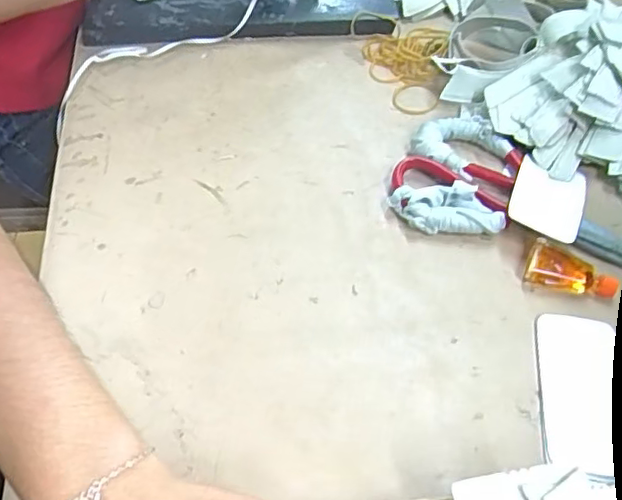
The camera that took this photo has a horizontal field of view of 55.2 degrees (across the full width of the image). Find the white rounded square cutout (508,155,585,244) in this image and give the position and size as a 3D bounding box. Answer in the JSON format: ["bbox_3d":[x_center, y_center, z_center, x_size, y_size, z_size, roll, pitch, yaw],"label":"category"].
[{"bbox_3d":[0.185,-0.041,0.464,0.054,0.004,0.082,26,51,6],"label":"white rounded square cutout"}]

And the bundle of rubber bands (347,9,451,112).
[{"bbox_3d":[0.095,-0.183,0.566,0.082,0.024,0.125,-8,54,-7],"label":"bundle of rubber bands"}]

